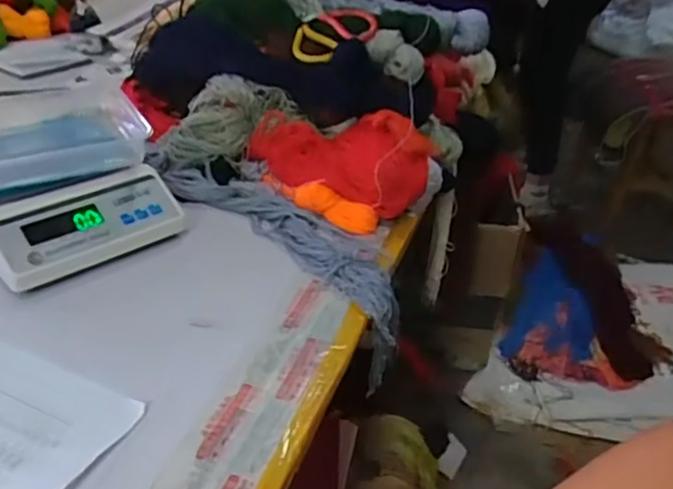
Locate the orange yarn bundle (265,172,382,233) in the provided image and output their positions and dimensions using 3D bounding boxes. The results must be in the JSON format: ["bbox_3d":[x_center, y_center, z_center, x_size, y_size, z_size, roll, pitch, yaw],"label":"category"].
[{"bbox_3d":[-0.030,-0.058,0.753,0.173,0.034,0.039,23,39,23],"label":"orange yarn bundle"}]

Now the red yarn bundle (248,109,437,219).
[{"bbox_3d":[0.002,-0.113,0.775,0.229,0.101,0.109,18,36,20],"label":"red yarn bundle"}]

